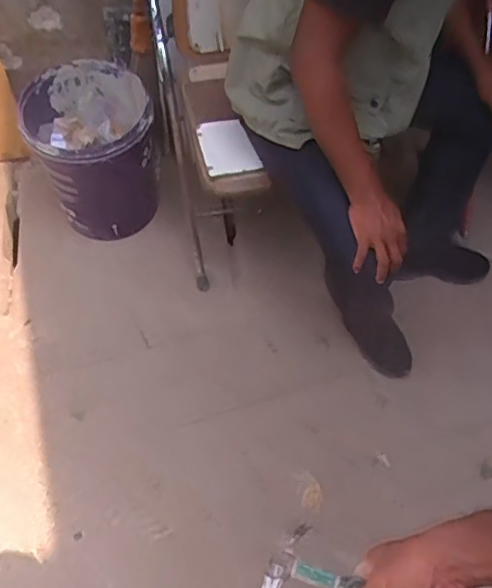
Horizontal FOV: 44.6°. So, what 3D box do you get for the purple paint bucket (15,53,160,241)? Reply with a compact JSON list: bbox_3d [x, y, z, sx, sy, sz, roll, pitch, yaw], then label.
[{"bbox_3d":[-0.374,-0.351,1.522,0.287,0.339,0.311,0,60,-1],"label":"purple paint bucket"}]

